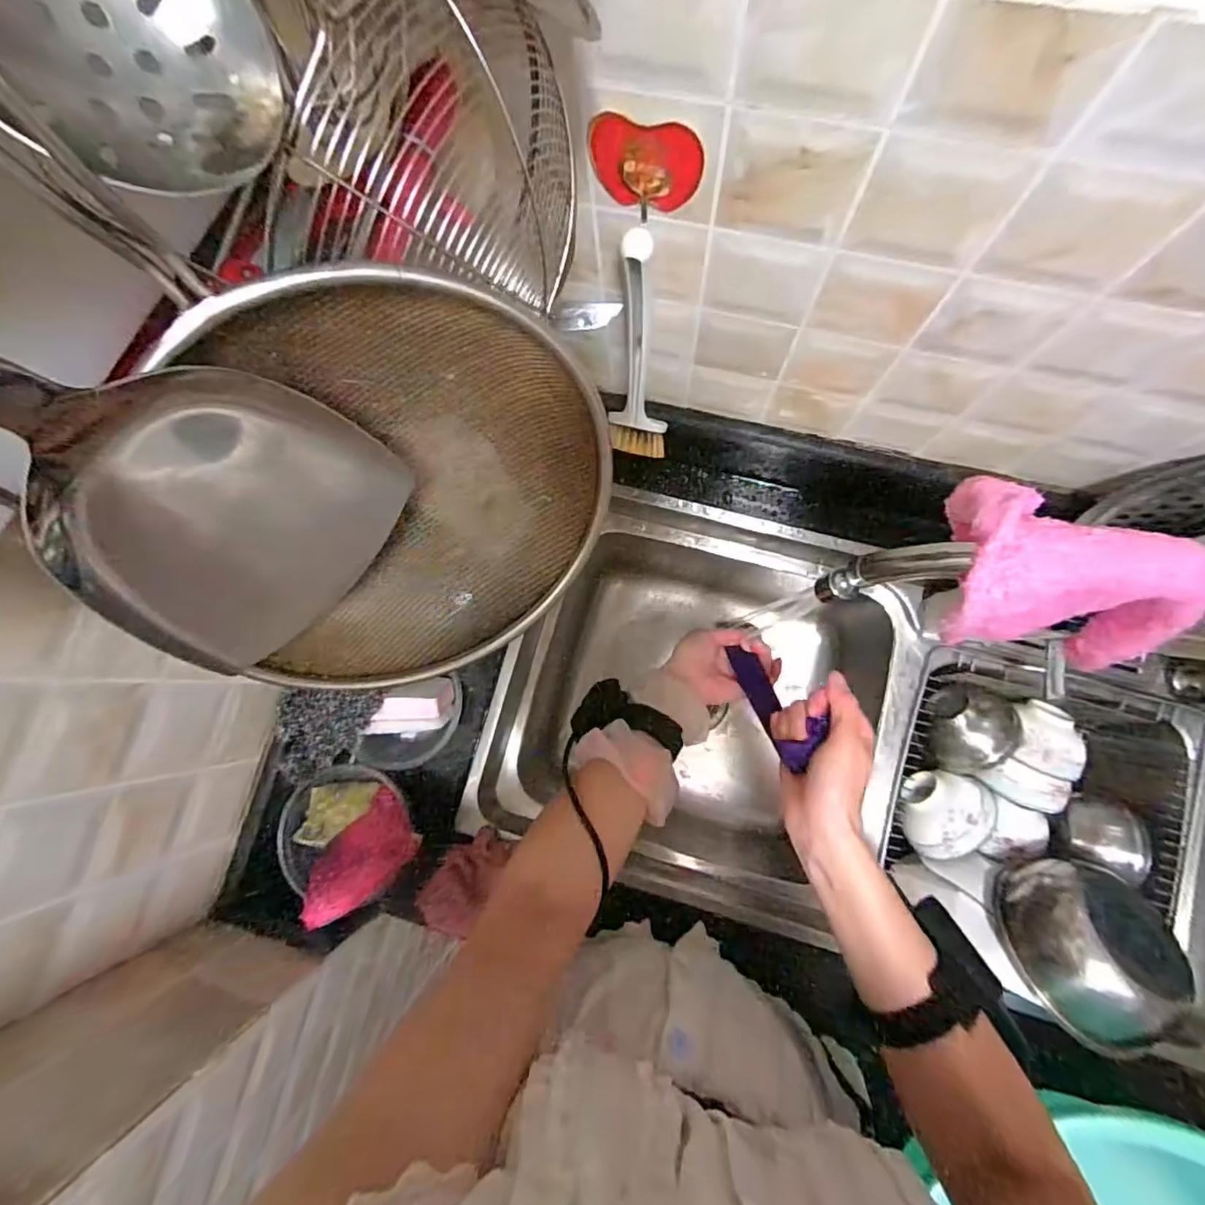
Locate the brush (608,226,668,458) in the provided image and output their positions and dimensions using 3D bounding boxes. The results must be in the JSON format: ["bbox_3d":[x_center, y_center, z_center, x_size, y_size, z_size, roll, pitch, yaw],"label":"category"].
[{"bbox_3d":[0.025,-0.179,0.439,0.048,0.210,0.051,-8,81,3],"label":"brush"}]

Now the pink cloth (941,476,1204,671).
[{"bbox_3d":[0.266,-0.020,0.342,0.143,0.109,0.095,5,82,5],"label":"pink cloth"}]

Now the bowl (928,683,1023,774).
[{"bbox_3d":[0.433,0.146,0.657,0.093,0.052,0.099,-1,81,4],"label":"bowl"}]

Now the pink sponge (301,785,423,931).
[{"bbox_3d":[-0.227,0.238,0.544,0.131,0.022,0.092,-38,38,7],"label":"pink sponge"}]

